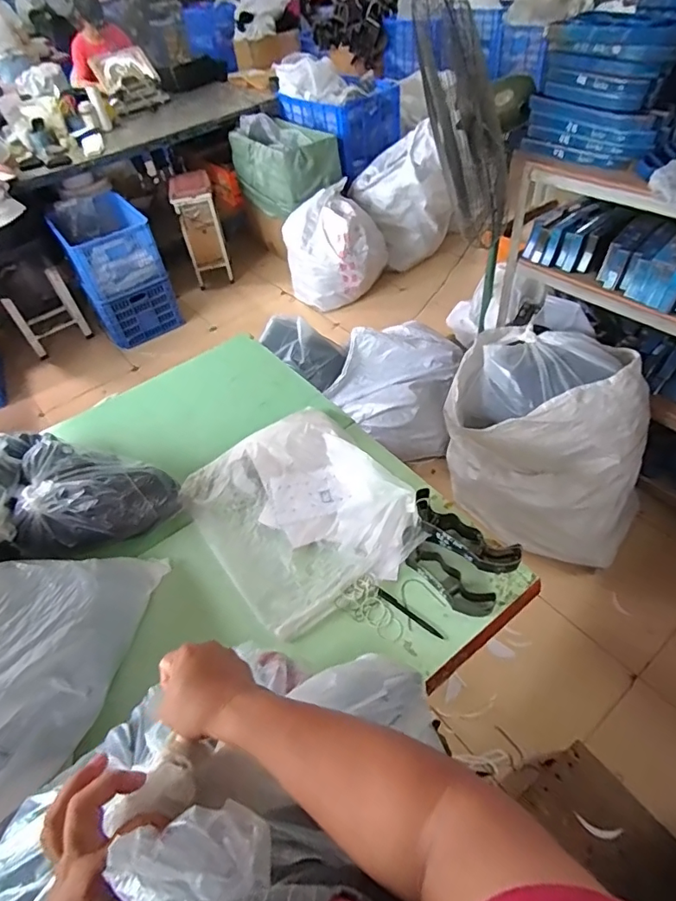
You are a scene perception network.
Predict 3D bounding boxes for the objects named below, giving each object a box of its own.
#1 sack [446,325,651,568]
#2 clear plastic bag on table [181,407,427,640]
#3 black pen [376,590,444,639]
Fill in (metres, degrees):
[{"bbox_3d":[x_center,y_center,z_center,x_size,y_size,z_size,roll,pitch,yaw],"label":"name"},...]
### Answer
[{"bbox_3d":[0.674,-0.043,1.623,0.665,0.542,0.468,25,56,26],"label":"sack"},{"bbox_3d":[-0.078,0.103,0.990,0.373,0.059,0.450,-33,53,-21],"label":"clear plastic bag on table"},{"bbox_3d":[0.124,0.281,0.852,0.131,0.012,0.014,28,57,27],"label":"black pen"}]

